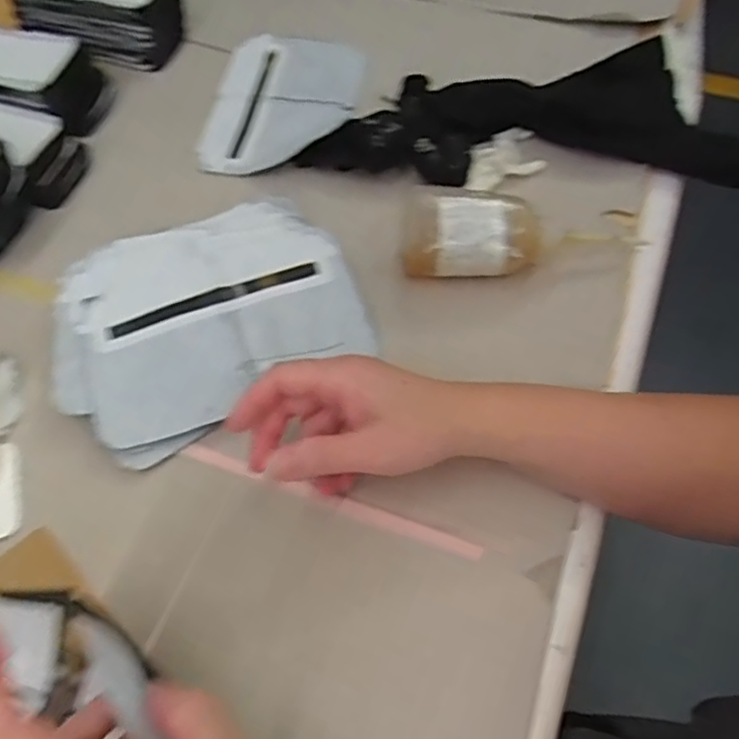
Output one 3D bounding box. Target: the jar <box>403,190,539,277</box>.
[{"bbox_3d":[0.075,-0.096,0.467,0.098,0.053,0.048,7,58,6],"label":"jar"}]

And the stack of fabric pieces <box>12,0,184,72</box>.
[{"bbox_3d":[-0.279,-0.374,0.663,0.171,0.069,0.075,18,60,12],"label":"stack of fabric pieces"}]

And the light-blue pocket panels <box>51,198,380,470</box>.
[{"bbox_3d":[-0.121,-0.042,0.468,0.212,0.029,0.171,-27,61,-15],"label":"light-blue pocket panels"}]

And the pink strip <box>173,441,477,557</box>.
[{"bbox_3d":[-0.027,0.081,0.400,0.197,0.004,0.011,17,53,13],"label":"pink strip"}]

